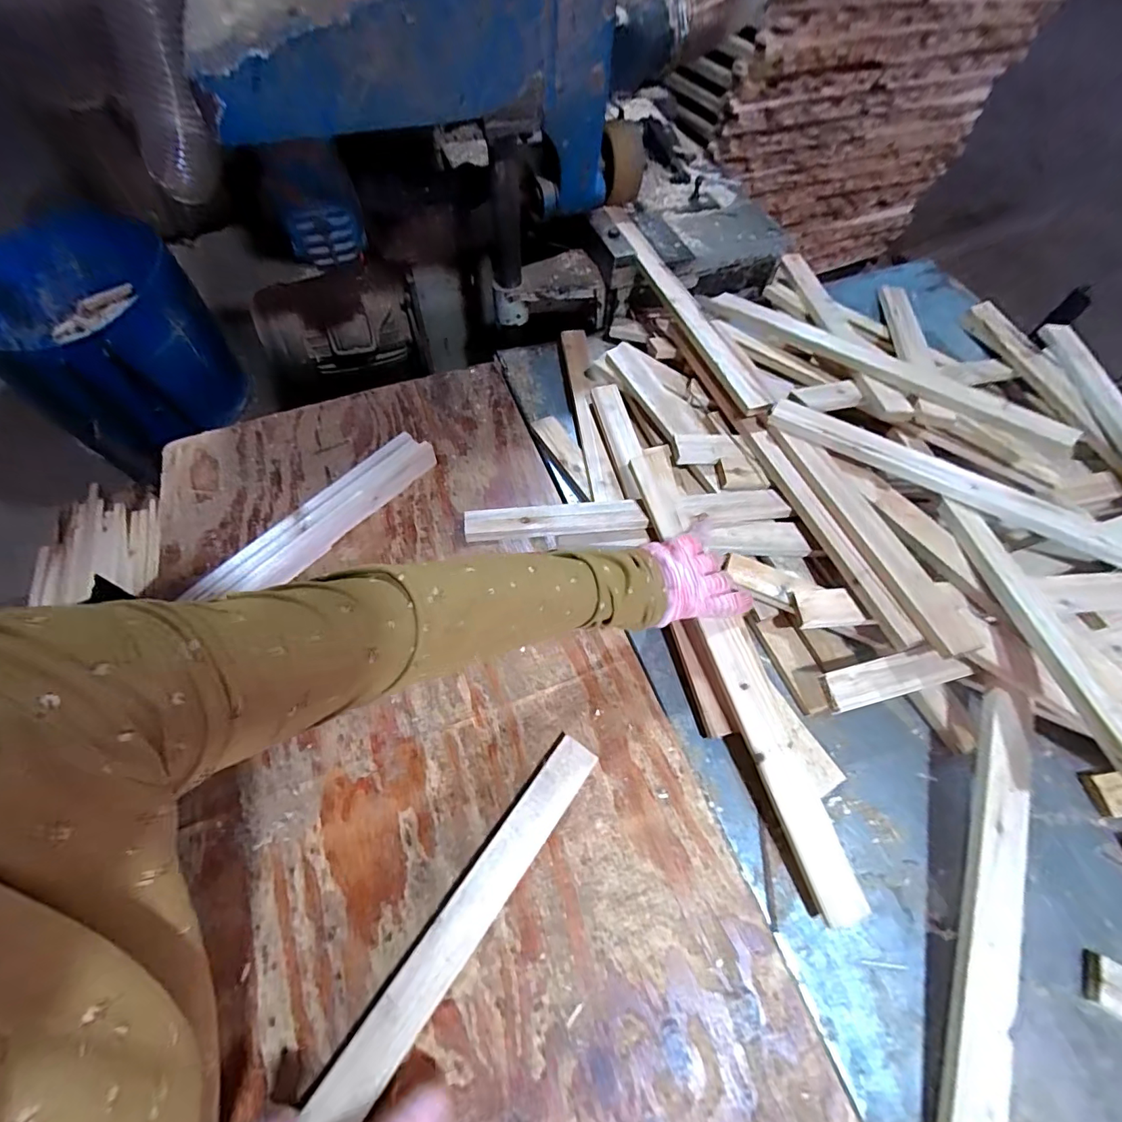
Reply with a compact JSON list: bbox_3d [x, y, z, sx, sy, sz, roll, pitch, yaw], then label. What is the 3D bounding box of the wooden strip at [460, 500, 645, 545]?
[{"bbox_3d":[-0.006,-0.049,0.583,0.210,0.012,0.044,-5,60,-7],"label":"wooden strip"}]

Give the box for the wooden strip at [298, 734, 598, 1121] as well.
[{"bbox_3d":[-0.080,0.305,0.423,0.040,0.017,0.335,33,64,15],"label":"wooden strip"}]

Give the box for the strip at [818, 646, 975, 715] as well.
[{"bbox_3d":[0.351,0.121,0.515,0.156,0.014,0.040,-12,61,-9],"label":"strip"}]

